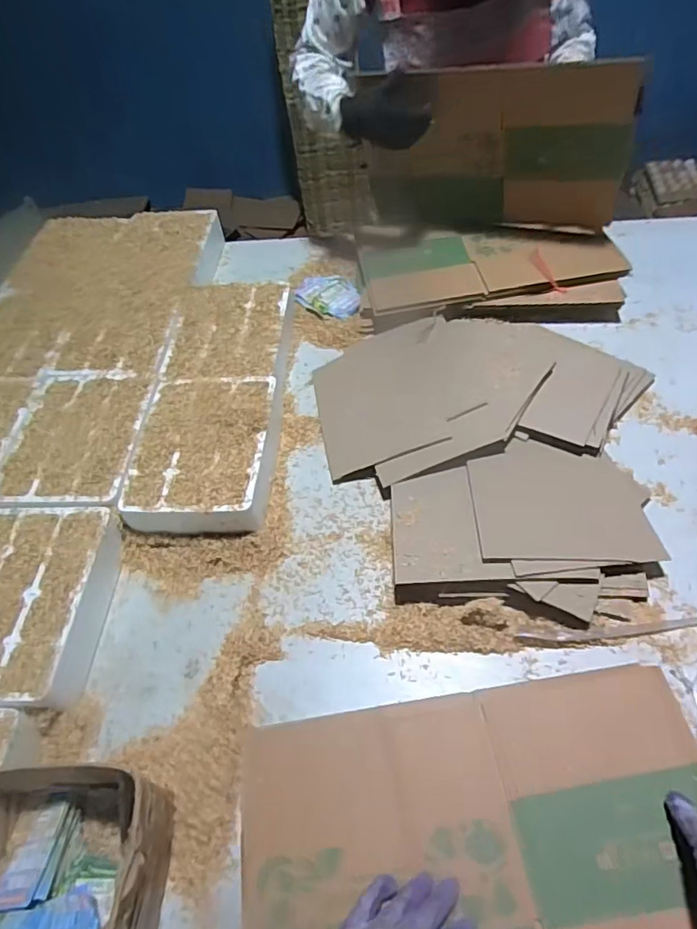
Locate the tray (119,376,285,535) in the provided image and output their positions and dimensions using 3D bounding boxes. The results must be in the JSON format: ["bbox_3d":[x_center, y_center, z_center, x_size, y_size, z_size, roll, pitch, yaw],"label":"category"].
[{"bbox_3d":[-0.201,-0.020,0.808,0.186,0.059,0.248,0,53,7],"label":"tray"}]

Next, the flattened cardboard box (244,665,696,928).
[{"bbox_3d":[0.116,0.347,0.511,0.419,0.027,0.276,-8,50,3],"label":"flattened cardboard box"}]

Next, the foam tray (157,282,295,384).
[{"bbox_3d":[-0.194,-0.211,0.967,0.185,0.065,0.248,-1,53,6],"label":"foam tray"}]

